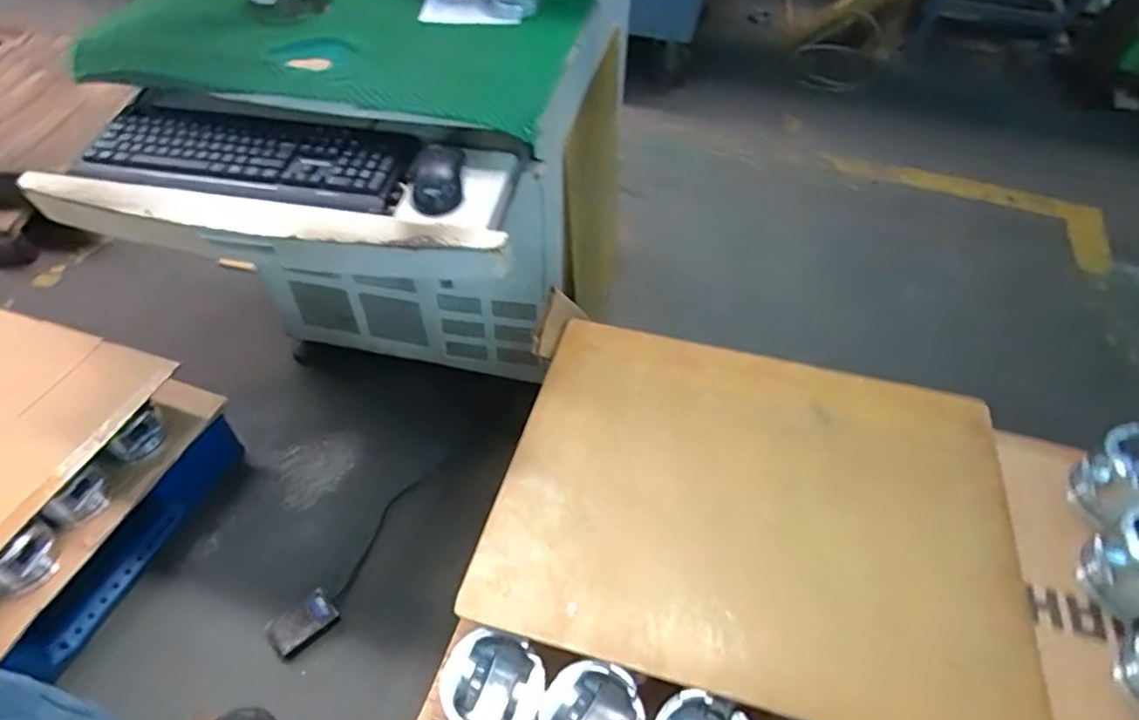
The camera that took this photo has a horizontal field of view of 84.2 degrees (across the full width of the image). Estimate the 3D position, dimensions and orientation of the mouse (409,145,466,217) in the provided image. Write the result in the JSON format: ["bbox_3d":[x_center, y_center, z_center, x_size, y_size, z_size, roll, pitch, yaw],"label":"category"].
[{"bbox_3d":[-0.166,-0.228,0.797,0.068,0.045,0.107,-9,49,-11],"label":"mouse"}]

